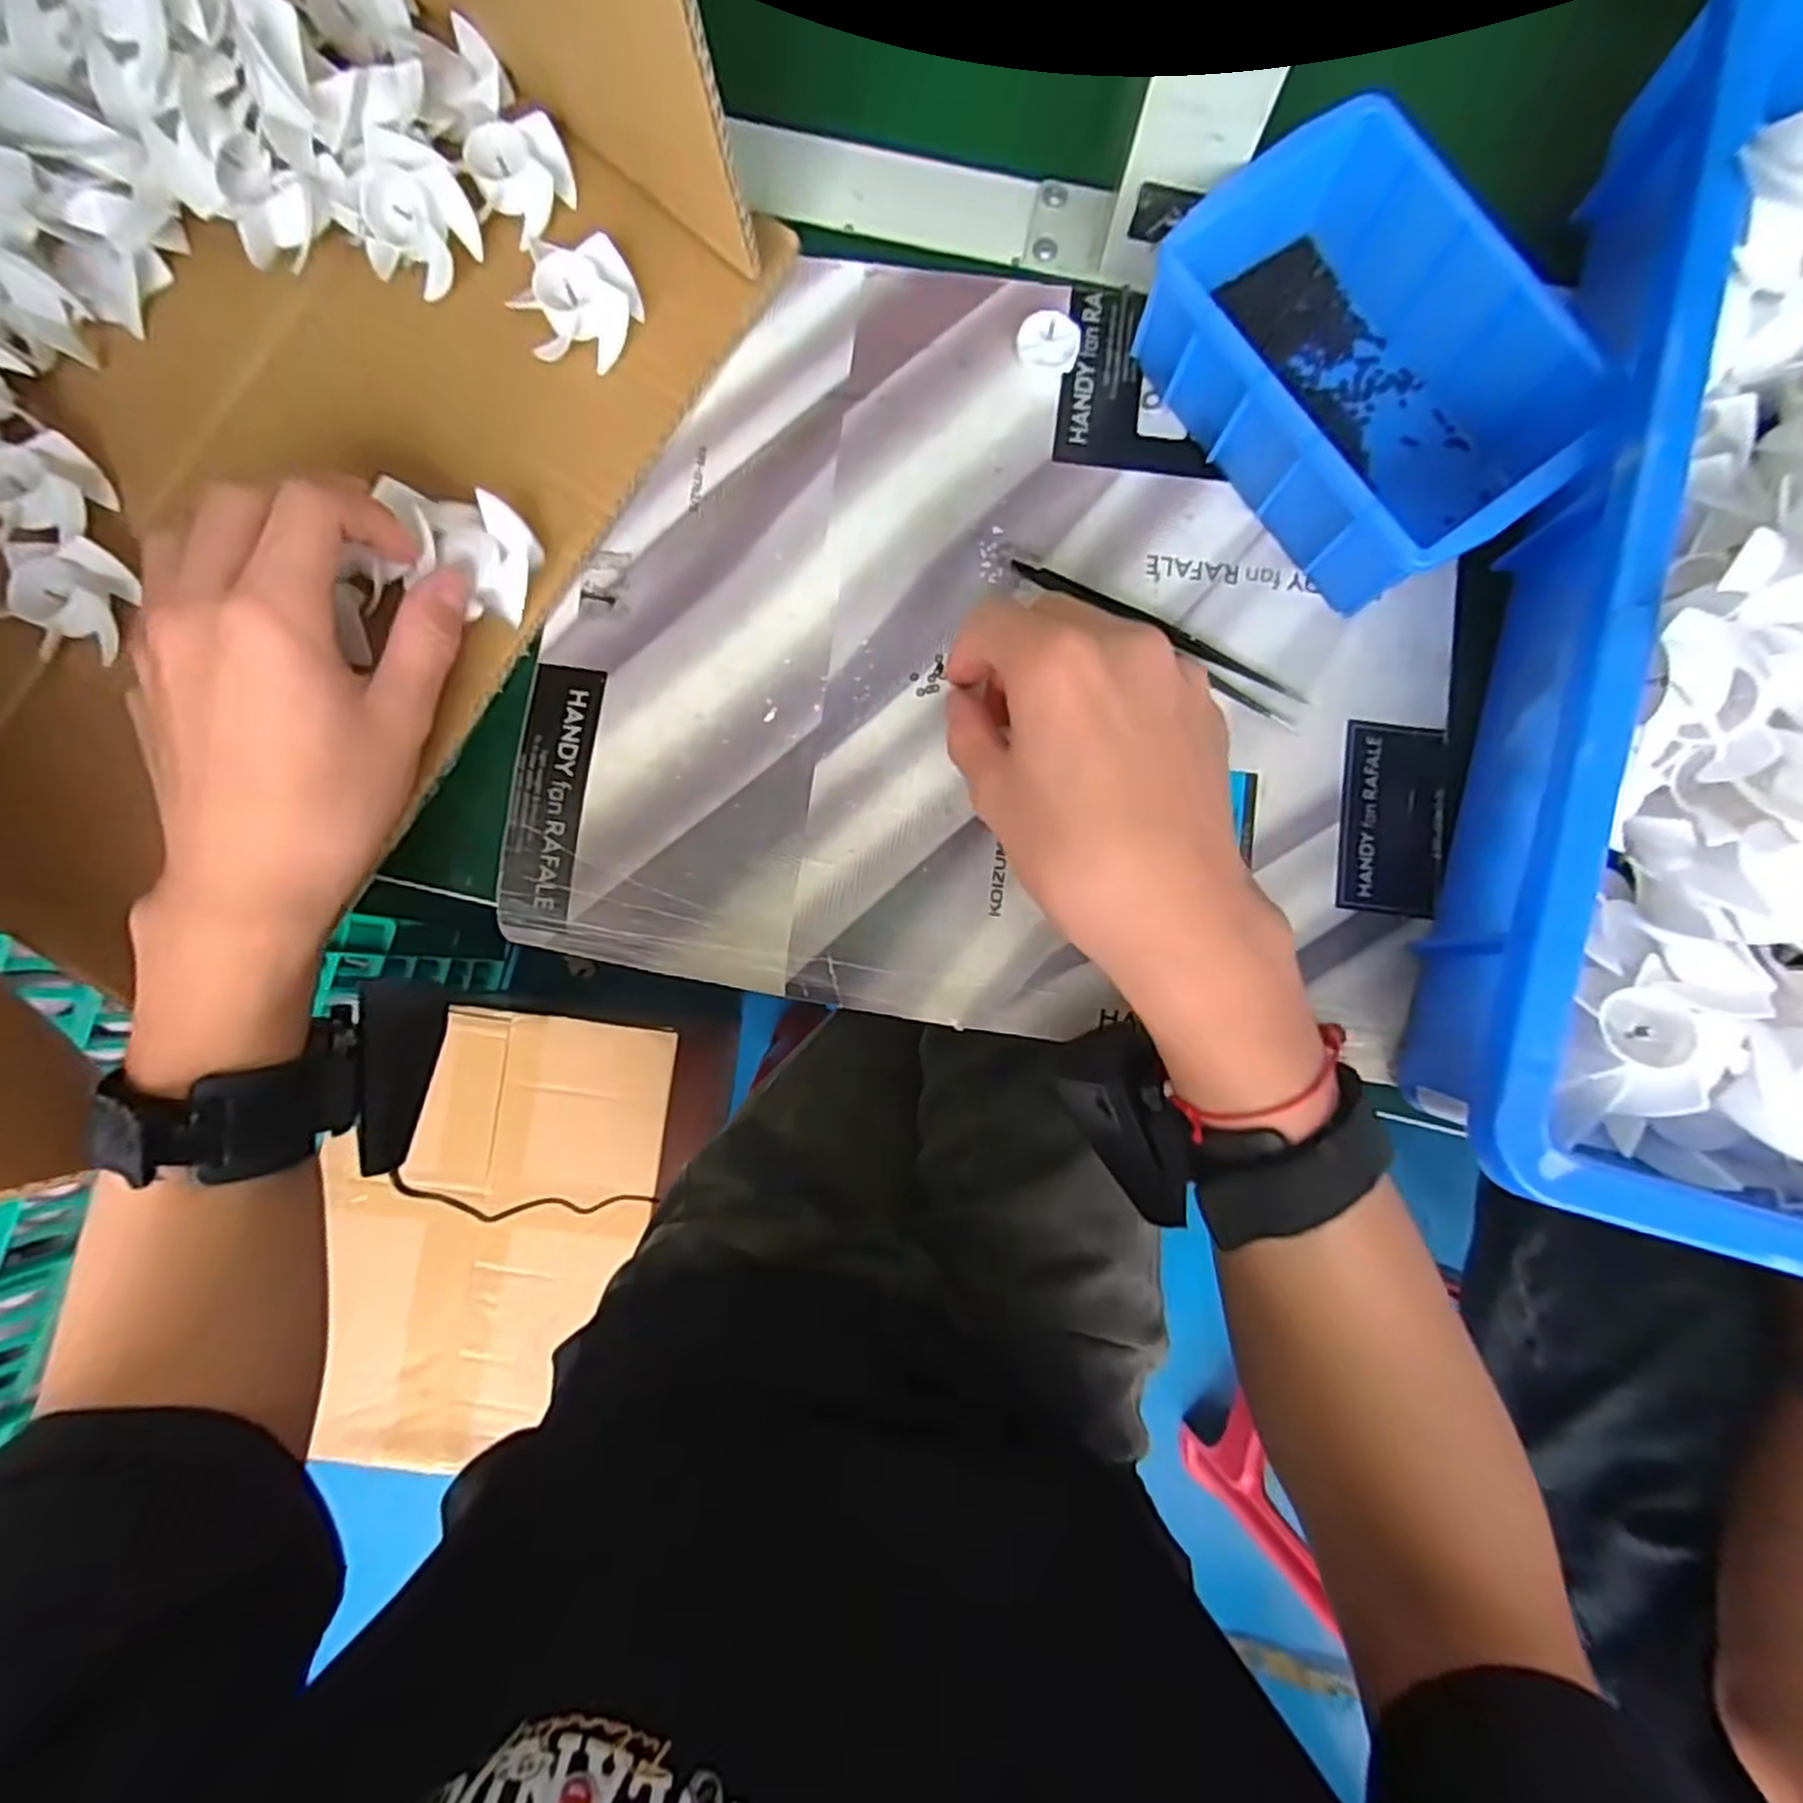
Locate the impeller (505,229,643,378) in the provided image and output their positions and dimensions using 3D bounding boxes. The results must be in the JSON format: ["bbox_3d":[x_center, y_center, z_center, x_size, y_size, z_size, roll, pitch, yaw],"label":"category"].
[{"bbox_3d":[-0.122,-0.226,0.306,0.044,0.018,0.037,-14,85,-2],"label":"impeller"}]

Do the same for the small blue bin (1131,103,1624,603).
[{"bbox_3d":[0.163,-0.188,0.291,0.093,0.055,0.140,-36,86,-3],"label":"small blue bin"}]

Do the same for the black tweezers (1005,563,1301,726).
[{"bbox_3d":[0.099,-0.103,0.306,0.120,0.009,0.016,31,86,2],"label":"black tweezers"}]

